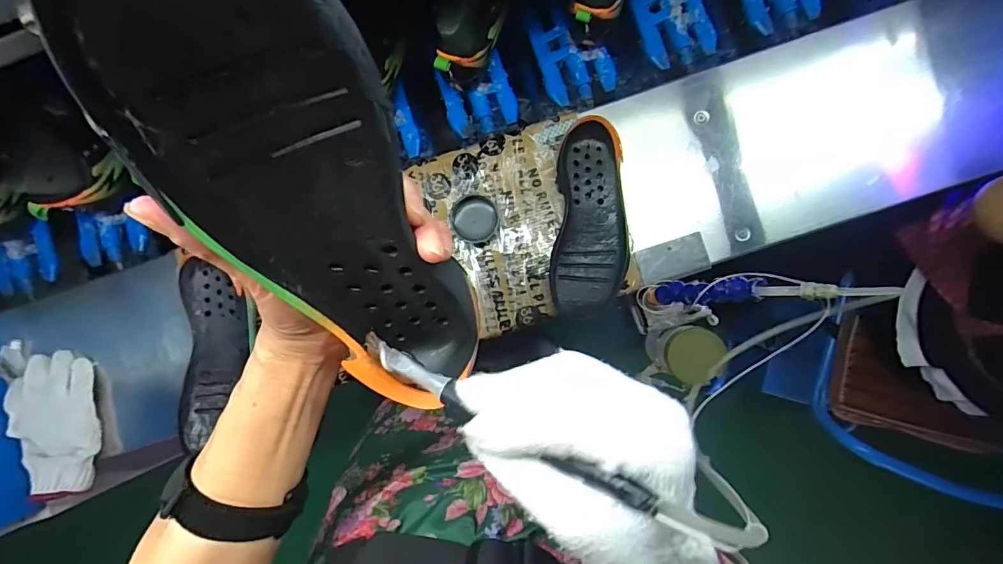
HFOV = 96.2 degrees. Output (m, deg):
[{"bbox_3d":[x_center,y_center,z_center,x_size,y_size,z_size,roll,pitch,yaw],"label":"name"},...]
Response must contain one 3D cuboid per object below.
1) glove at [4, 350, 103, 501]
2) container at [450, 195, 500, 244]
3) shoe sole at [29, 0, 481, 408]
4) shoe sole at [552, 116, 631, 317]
[{"bbox_3d":[-0.587,0.186,0.588,0.095,0.019,0.182,-11,79,-13],"label":"glove"},{"bbox_3d":[-0.033,-0.079,0.574,0.057,0.024,0.057,0,88,7],"label":"container"},{"bbox_3d":[-0.076,-0.020,0.189,0.091,0.226,0.041,-11,49,7],"label":"shoe sole"},{"bbox_3d":[0.110,-0.076,0.553,0.087,0.038,0.228,3,88,7],"label":"shoe sole"}]

